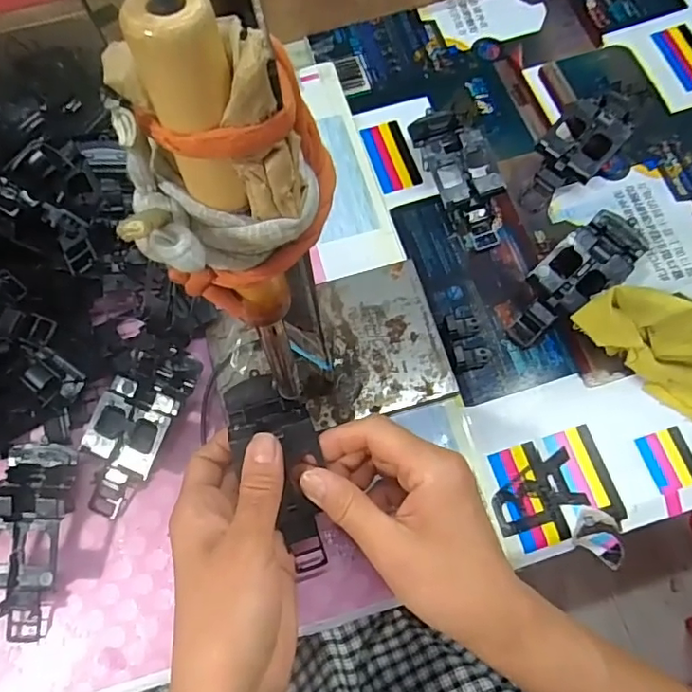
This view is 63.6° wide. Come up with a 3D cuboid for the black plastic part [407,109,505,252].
[{"bbox_3d":[0.086,-0.123,0.402,0.056,0.034,0.105,-15,71,-4],"label":"black plastic part"}]

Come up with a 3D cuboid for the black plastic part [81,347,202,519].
[{"bbox_3d":[-0.130,0.051,0.346,0.044,0.029,0.106,20,72,8],"label":"black plastic part"}]

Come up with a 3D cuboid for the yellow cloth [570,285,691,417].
[{"bbox_3d":[0.217,0.003,0.347,0.138,0.058,0.052,34,74,12],"label":"yellow cloth"}]

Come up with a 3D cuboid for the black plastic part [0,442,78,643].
[{"bbox_3d":[-0.187,0.113,0.325,0.044,0.032,0.108,5,70,3],"label":"black plastic part"}]

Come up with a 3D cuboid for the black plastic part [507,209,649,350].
[{"bbox_3d":[0.154,-0.046,0.376,0.110,0.032,0.043,-40,74,-12],"label":"black plastic part"}]

